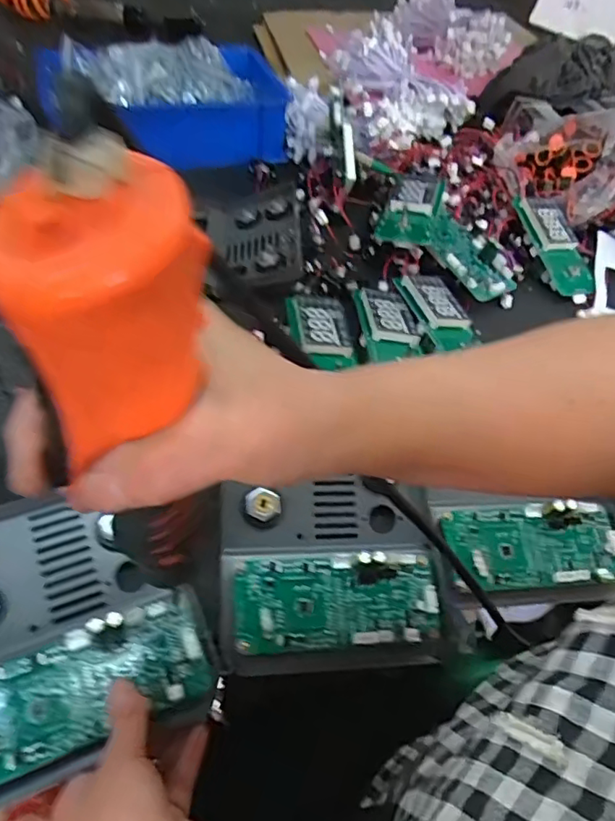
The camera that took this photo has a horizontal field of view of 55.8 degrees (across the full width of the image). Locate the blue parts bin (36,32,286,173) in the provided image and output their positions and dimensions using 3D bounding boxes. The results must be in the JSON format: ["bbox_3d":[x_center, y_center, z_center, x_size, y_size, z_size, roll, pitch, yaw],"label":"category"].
[{"bbox_3d":[-0.175,-0.397,0.746,0.301,0.085,0.195,-13,51,-16],"label":"blue parts bin"}]

